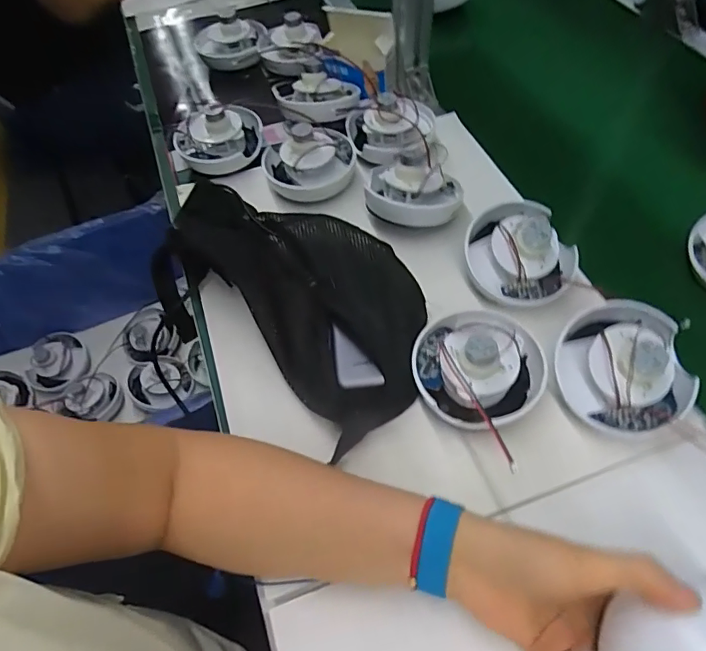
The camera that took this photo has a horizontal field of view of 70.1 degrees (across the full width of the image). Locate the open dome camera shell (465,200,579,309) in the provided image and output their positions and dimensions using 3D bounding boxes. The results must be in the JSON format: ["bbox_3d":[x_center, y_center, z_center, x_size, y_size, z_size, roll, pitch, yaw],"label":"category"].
[{"bbox_3d":[0.161,-0.073,0.481,0.106,0.049,0.102,18,58,16],"label":"open dome camera shell"}]

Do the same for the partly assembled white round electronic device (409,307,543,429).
[{"bbox_3d":[0.106,0.027,0.419,0.105,0.072,0.099,-2,55,3],"label":"partly assembled white round electronic device"}]

